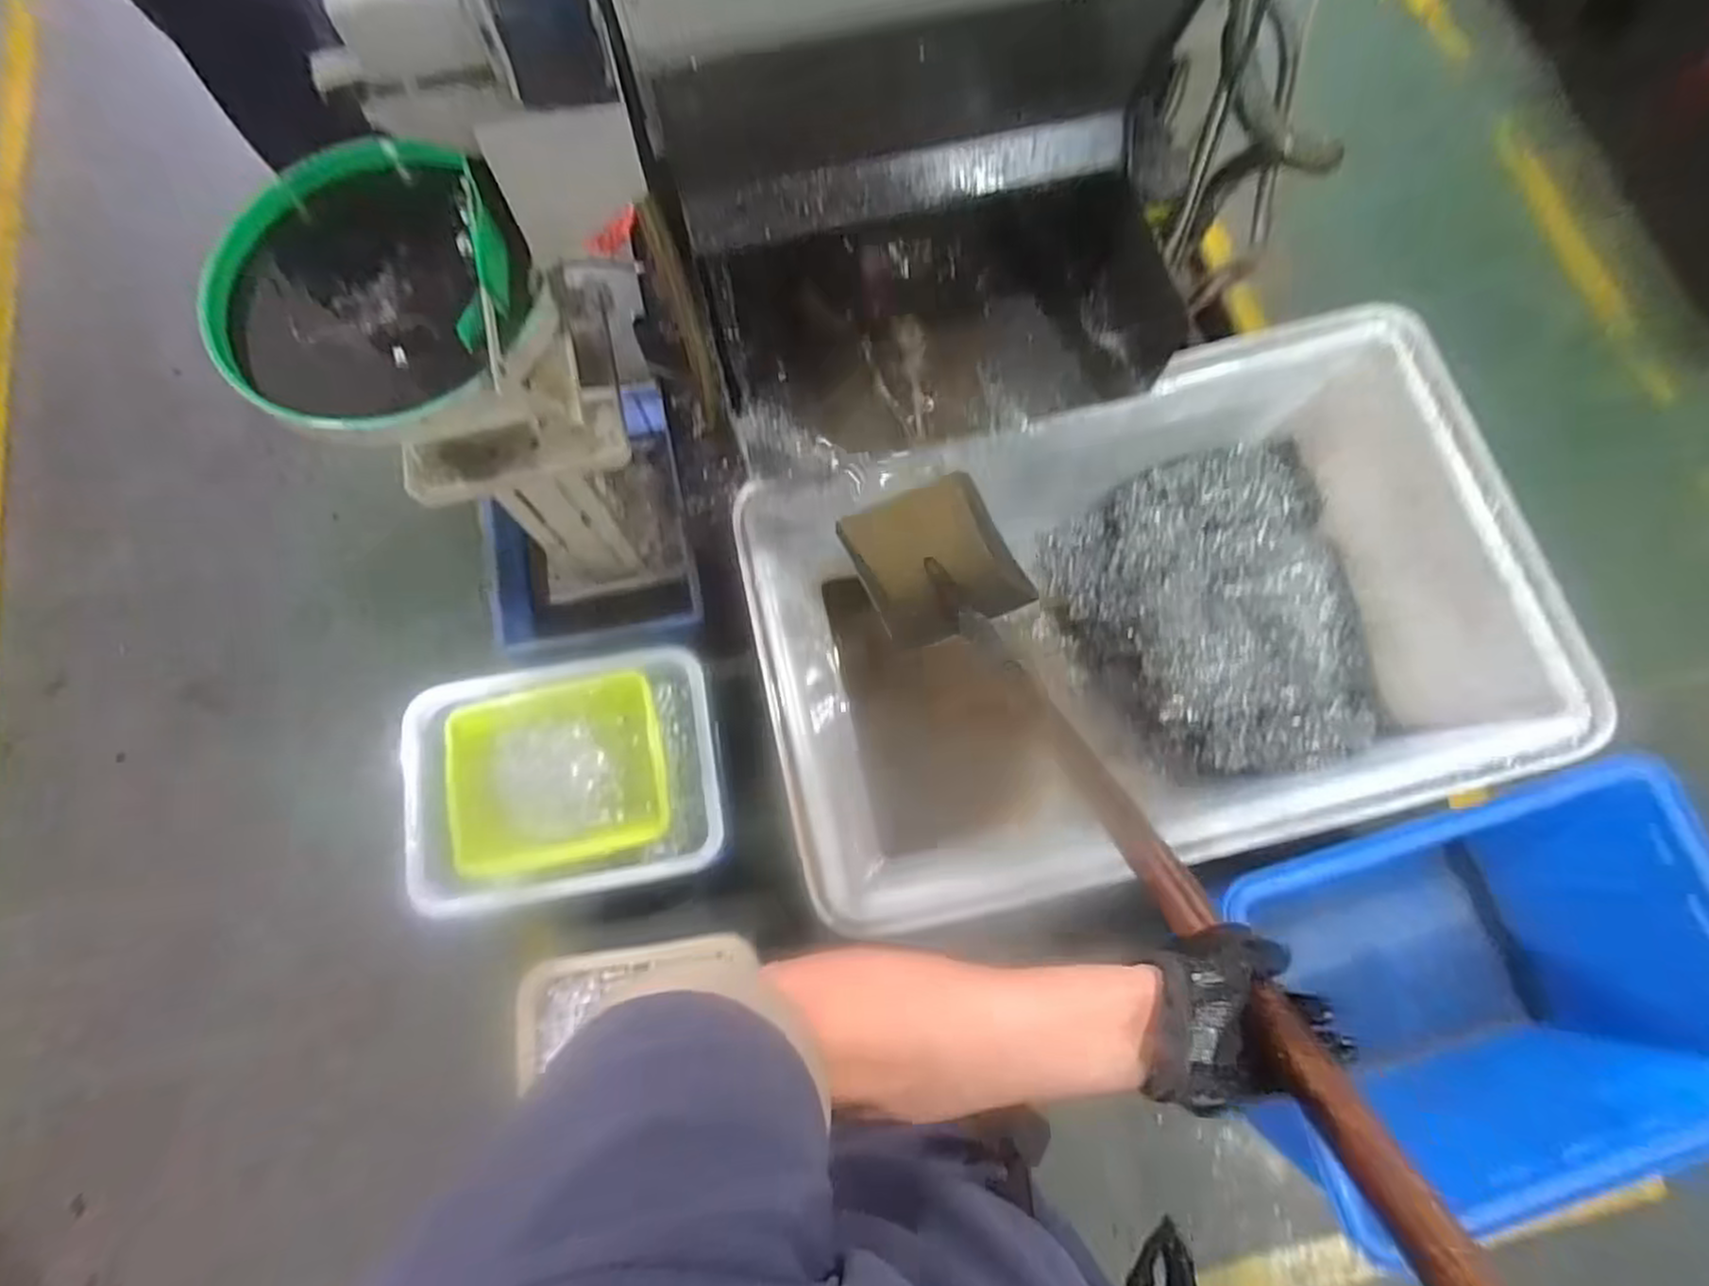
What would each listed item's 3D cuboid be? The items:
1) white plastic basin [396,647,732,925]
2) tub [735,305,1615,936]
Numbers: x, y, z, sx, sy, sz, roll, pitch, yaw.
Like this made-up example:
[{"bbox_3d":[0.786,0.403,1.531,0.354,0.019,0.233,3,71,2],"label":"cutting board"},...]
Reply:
[{"bbox_3d":[-0.485,0.226,1.251,0.511,0.110,0.373,-9,74,-3],"label":"white plastic basin"},{"bbox_3d":[0.390,0.007,1.270,1.059,0.537,0.699,-15,75,-4],"label":"tub"}]

